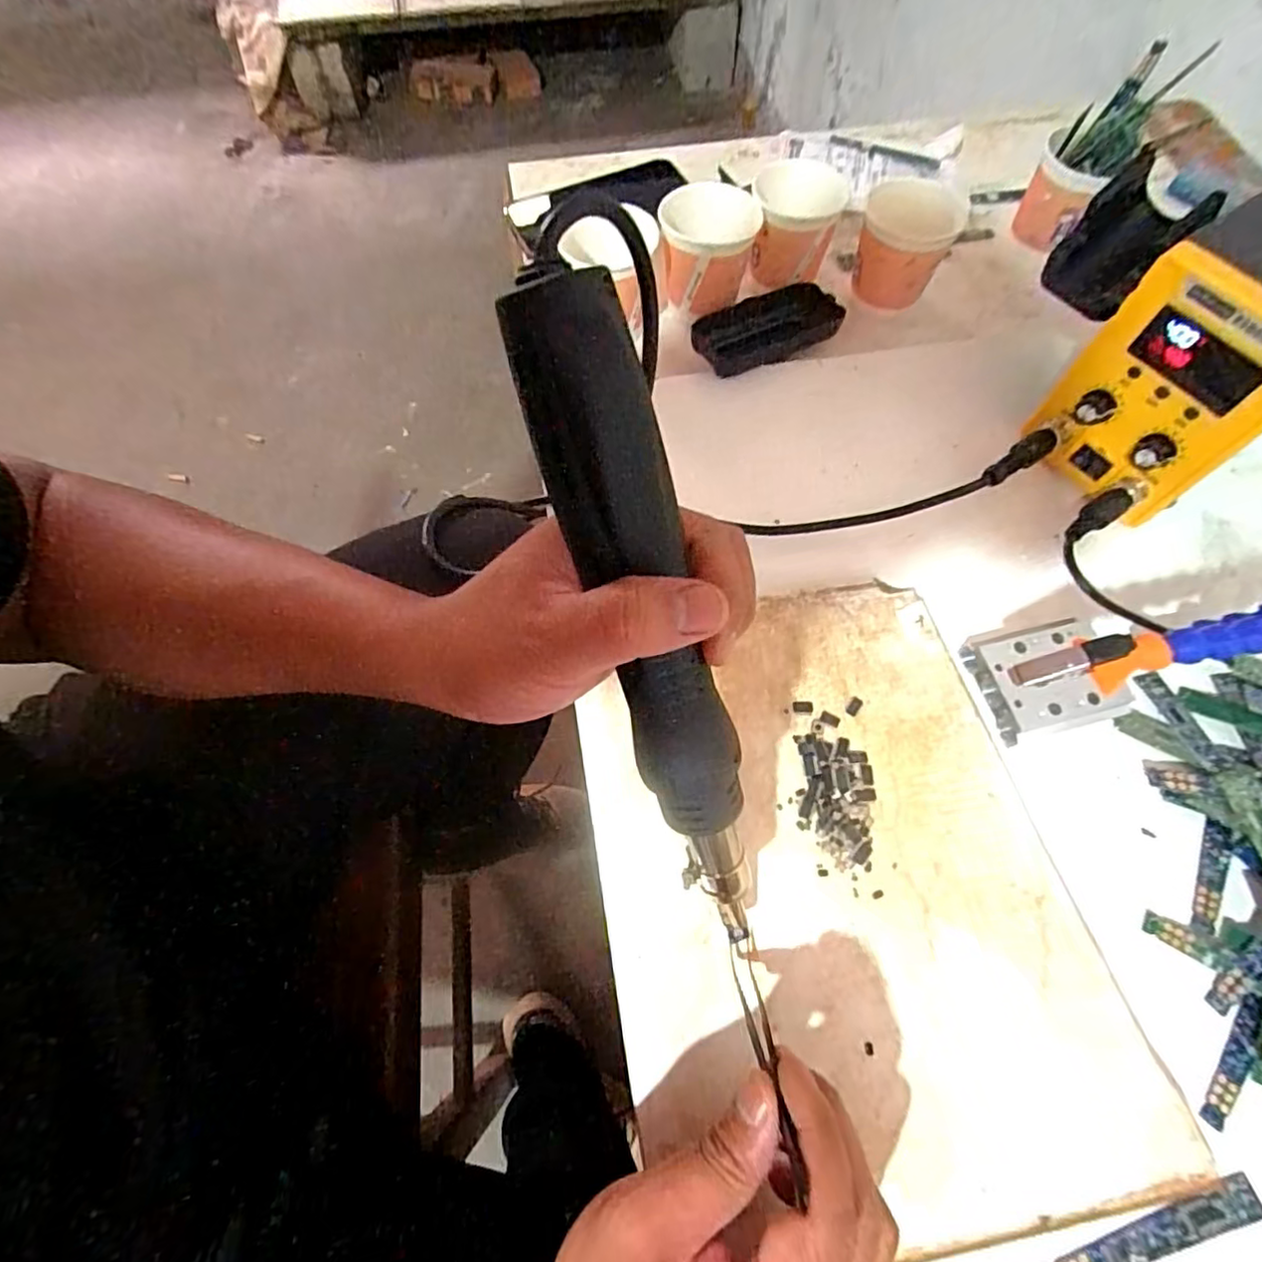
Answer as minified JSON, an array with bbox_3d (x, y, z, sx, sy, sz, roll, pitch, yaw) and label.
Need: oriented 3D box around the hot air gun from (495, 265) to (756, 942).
[{"bbox_3d":[0.010,0.011,0.214,0.034,0.234,0.029,-21,26,-10],"label":"hot air gun"}]

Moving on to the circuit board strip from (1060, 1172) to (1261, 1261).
[{"bbox_3d":[0.214,0.249,0.260,0.099,0.004,0.015,-15,73,-6],"label":"circuit board strip"}]

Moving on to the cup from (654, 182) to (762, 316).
[{"bbox_3d":[0.055,-0.278,0.465,0.070,0.062,0.062,13,65,5],"label":"cup"}]

